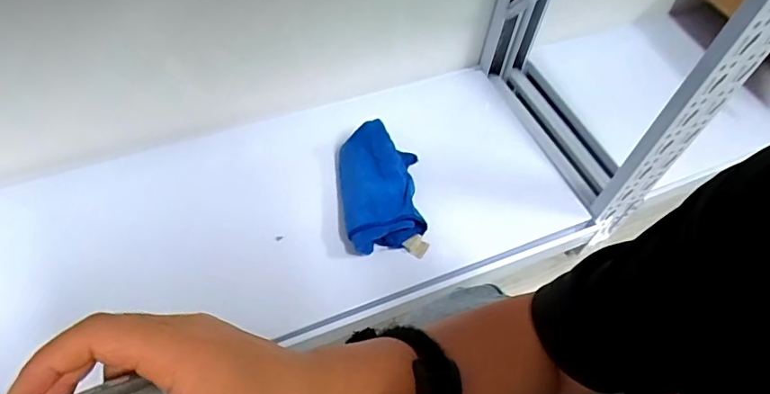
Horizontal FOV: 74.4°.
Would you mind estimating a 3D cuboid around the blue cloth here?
[{"bbox_3d":[-0.007,-0.015,0.796,0.129,0.073,0.194,-4,56,-8],"label":"blue cloth"}]

